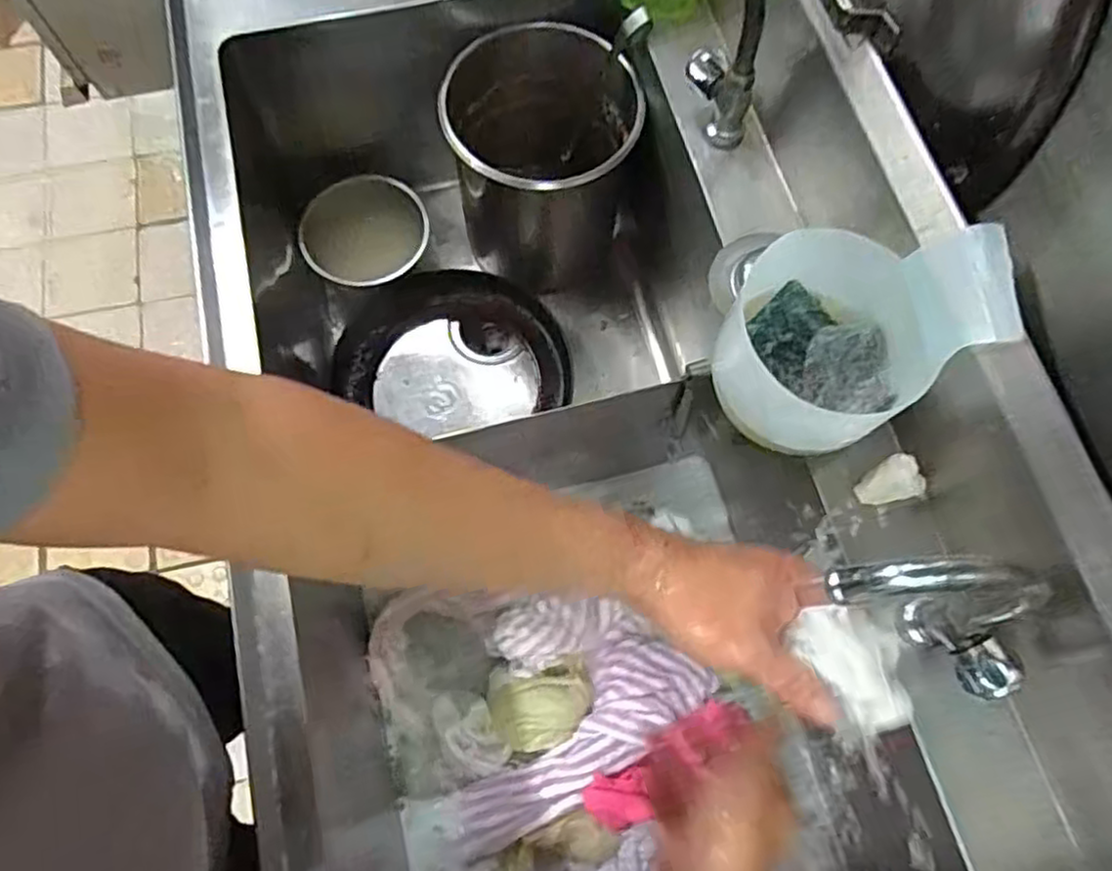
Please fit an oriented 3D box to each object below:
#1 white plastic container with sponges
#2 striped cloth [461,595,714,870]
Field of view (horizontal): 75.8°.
[{"bbox_3d":[0.226,-0.093,0.561,0.169,0.153,0.163,1,70,-2],"label":"white plastic container with sponges"},{"bbox_3d":[-0.008,0.300,0.804,0.307,0.061,0.201,-35,75,-13],"label":"striped cloth"}]

